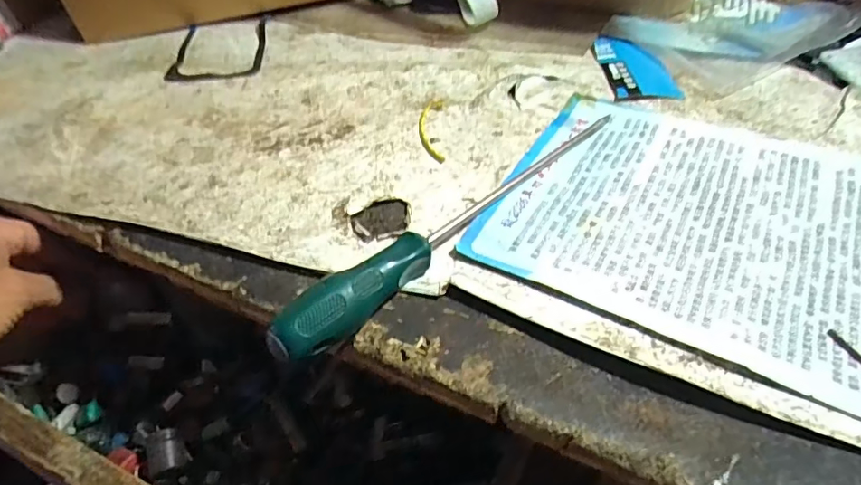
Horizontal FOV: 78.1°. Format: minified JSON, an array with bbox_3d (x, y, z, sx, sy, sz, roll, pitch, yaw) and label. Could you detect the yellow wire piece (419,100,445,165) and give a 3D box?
[{"bbox_3d":[0.001,-0.084,0.393,0.019,0.004,0.082,-1,48,1],"label":"yellow wire piece"}]

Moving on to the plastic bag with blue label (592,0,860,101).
[{"bbox_3d":[0.245,-0.183,0.457,0.228,0.018,0.134,-18,50,-14],"label":"plastic bag with blue label"}]

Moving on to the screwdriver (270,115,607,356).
[{"bbox_3d":[0.027,-0.022,0.310,0.025,0.032,0.276,35,57,29],"label":"screwdriver"}]

